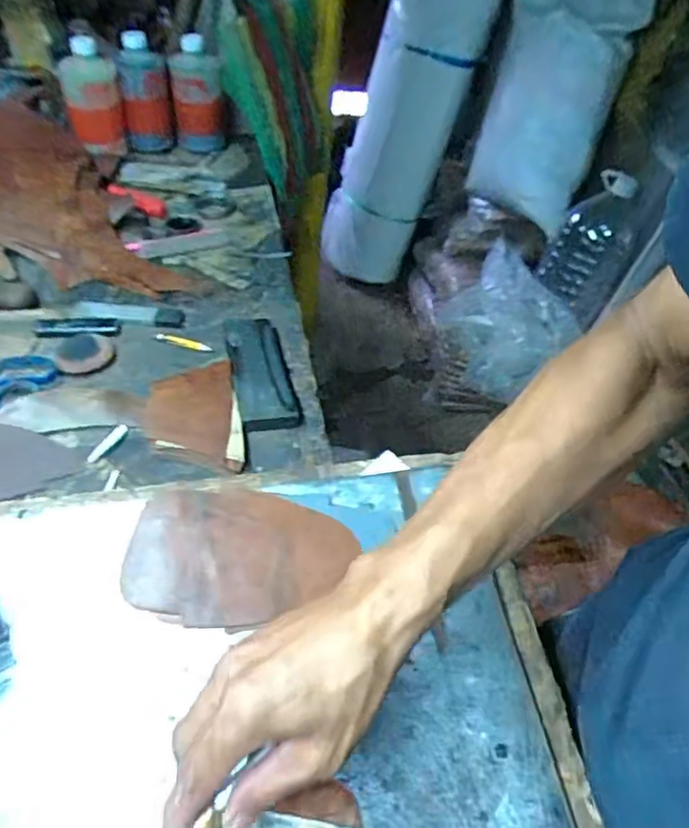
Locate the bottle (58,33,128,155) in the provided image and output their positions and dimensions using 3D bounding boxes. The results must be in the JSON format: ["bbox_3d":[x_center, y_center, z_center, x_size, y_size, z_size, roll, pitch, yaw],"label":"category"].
[{"bbox_3d":[-0.344,-0.424,0.865,0.074,0.149,0.056,-8,49,-17],"label":"bottle"}]

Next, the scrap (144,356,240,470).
[{"bbox_3d":[-0.136,-0.001,0.557,0.075,0.007,0.124,-4,48,-12],"label":"scrap"}]

